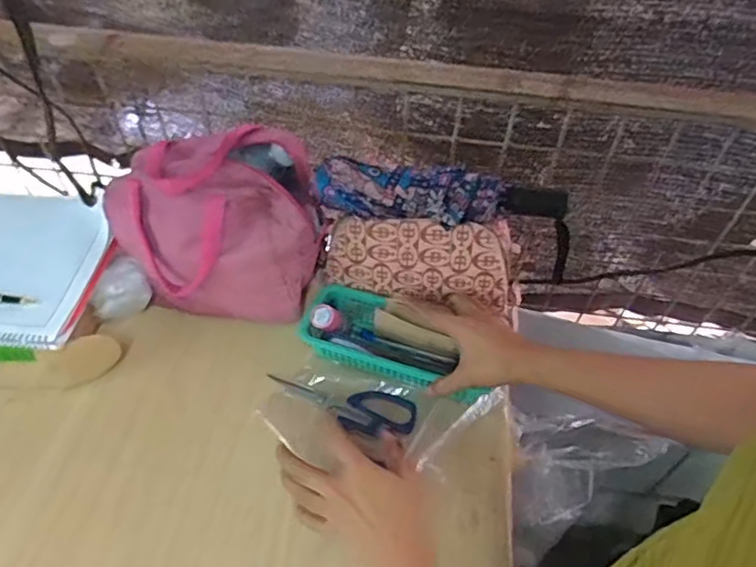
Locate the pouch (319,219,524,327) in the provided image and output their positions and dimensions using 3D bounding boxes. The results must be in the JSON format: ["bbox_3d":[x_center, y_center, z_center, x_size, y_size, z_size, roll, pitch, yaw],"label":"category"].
[{"bbox_3d":[0.056,-0.028,0.675,0.234,0.113,0.053,3,50,-1],"label":"pouch"}]

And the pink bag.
[{"bbox_3d":[-0.198,-0.066,0.662,0.261,0.204,0.128,9,51,4],"label":"pink bag"}]

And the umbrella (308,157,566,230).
[{"bbox_3d":[0.071,-0.096,0.607,0.275,0.062,0.047,2,50,-3],"label":"umbrella"}]

